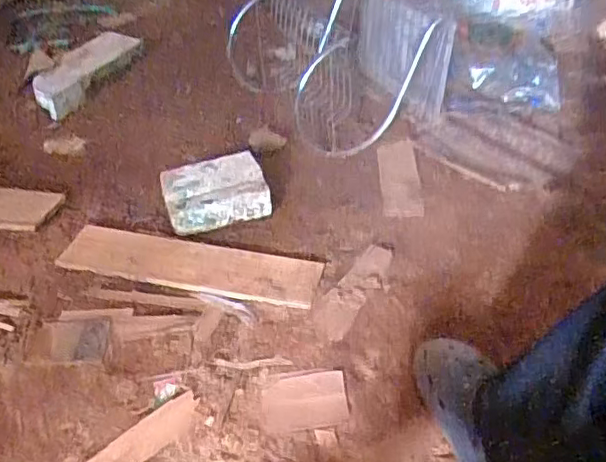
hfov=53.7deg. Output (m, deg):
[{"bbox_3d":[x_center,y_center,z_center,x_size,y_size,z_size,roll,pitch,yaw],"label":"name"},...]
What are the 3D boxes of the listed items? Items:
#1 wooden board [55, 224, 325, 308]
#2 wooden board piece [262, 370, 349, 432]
[{"bbox_3d":[-0.175,0.047,0.931,0.402,0.013,0.106,9,39,11],"label":"wooden board"},{"bbox_3d":[0.002,0.212,0.748,0.107,0.006,0.072,-6,38,-8],"label":"wooden board piece"}]

